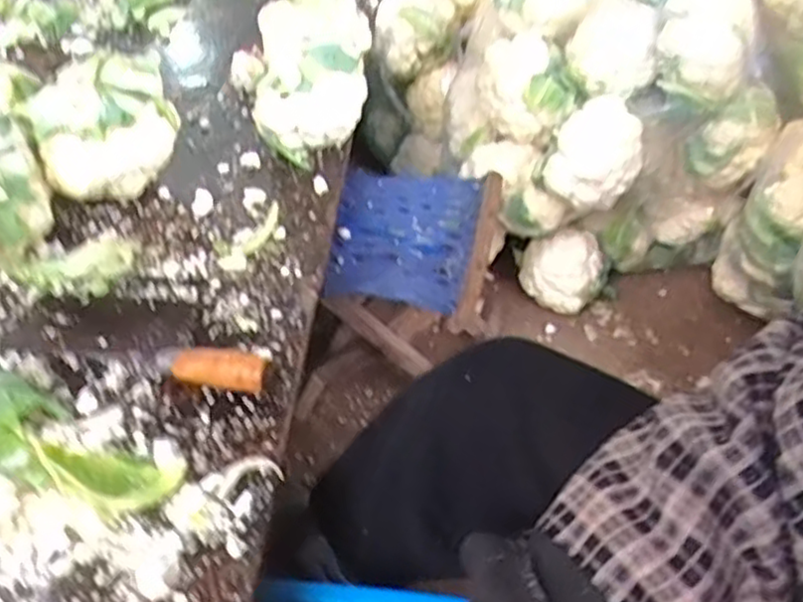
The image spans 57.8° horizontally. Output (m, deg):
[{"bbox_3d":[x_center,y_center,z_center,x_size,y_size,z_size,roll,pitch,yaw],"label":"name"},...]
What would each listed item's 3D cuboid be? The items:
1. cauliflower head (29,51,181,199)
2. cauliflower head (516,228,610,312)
[{"bbox_3d":[-0.340,-0.206,0.845,0.151,0.109,0.137,-12,43,-12],"label":"cauliflower head"},{"bbox_3d":[0.277,-0.058,1.249,0.146,0.109,0.108,17,45,19],"label":"cauliflower head"}]

